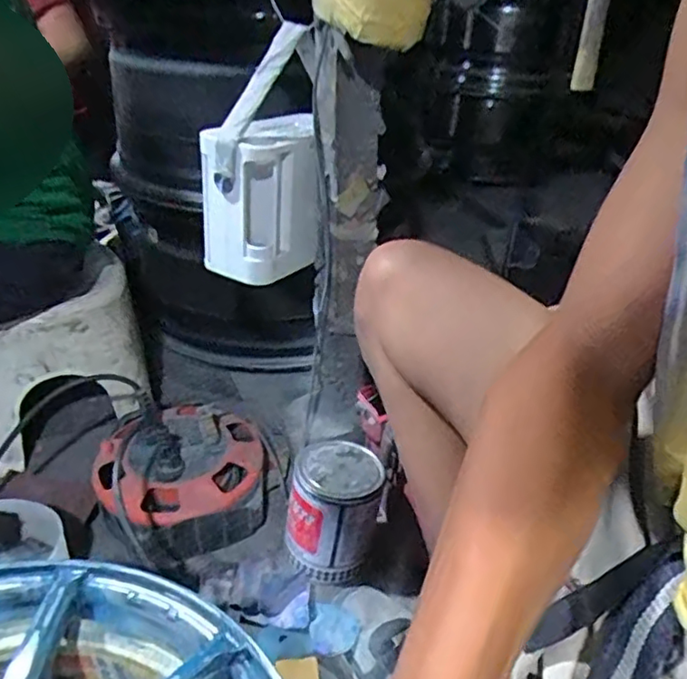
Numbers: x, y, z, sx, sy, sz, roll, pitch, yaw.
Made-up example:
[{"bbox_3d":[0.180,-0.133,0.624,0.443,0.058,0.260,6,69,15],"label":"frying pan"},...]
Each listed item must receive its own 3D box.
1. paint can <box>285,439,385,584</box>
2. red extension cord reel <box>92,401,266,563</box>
[{"bbox_3d":[-0.012,0.202,0.736,0.107,0.129,0.107,2,30,-1],"label":"paint can"},{"bbox_3d":[-0.200,0.165,0.791,0.214,0.116,0.218,2,30,-1],"label":"red extension cord reel"}]

